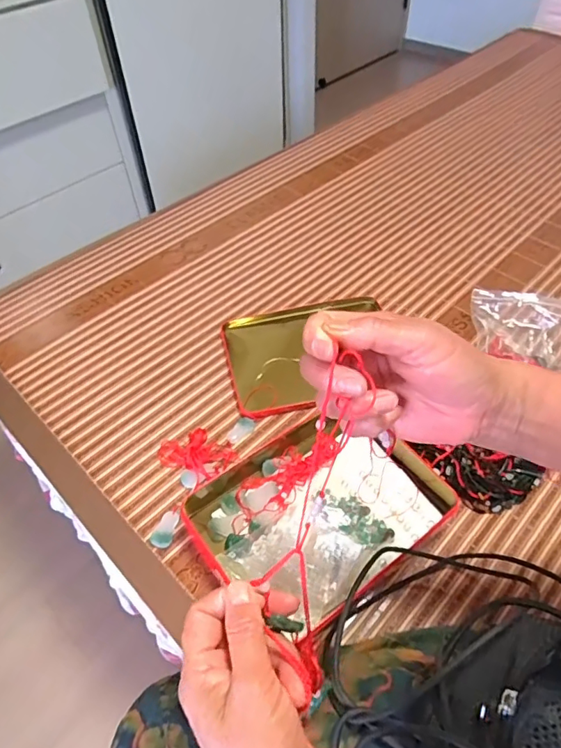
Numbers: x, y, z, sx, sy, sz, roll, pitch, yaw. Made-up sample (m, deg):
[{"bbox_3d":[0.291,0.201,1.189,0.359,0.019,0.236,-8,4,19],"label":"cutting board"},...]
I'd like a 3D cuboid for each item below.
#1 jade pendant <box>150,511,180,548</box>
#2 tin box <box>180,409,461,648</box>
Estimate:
[{"bbox_3d":[-0.125,0.170,0.549,0.021,0.007,0.041,13,52,14],"label":"jade pendant"},{"bbox_3d":[0.043,0.141,0.551,0.251,0.030,0.200,-33,56,-23],"label":"tin box"}]

